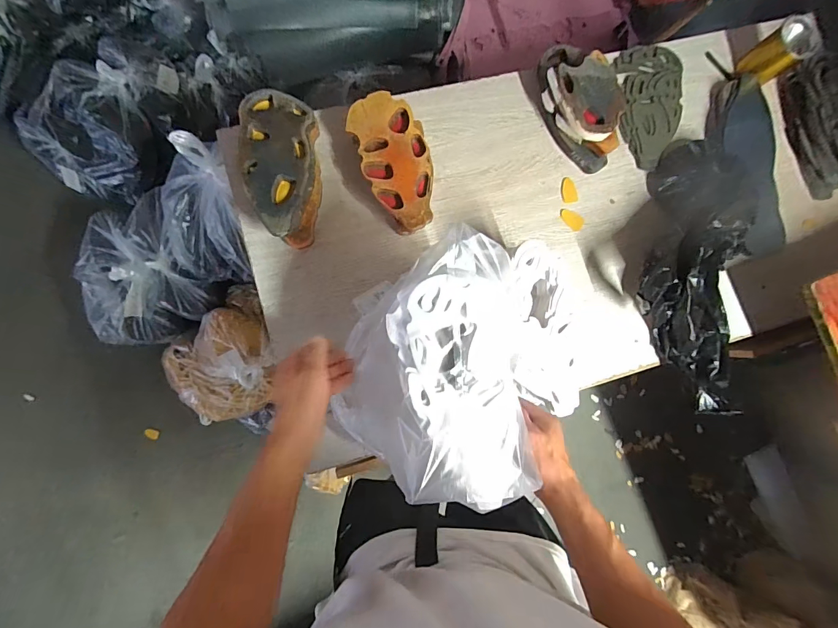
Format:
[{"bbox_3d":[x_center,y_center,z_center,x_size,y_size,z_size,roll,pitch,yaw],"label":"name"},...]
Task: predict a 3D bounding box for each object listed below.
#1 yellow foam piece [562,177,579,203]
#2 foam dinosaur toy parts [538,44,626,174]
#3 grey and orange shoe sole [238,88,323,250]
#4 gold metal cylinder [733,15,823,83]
[{"bbox_3d":[0.274,-0.225,0.713,0.029,0.006,0.045,-5,87,-6],"label":"yellow foam piece"},{"bbox_3d":[0.282,-0.370,0.689,0.125,0.082,0.231,-16,88,-7],"label":"foam dinosaur toy parts"},{"bbox_3d":[-0.215,-0.222,0.613,0.111,0.062,0.218,1,86,-6],"label":"grey and orange shoe sole"},{"bbox_3d":[0.667,-0.485,0.731,0.073,0.082,0.077,-43,91,-7],"label":"gold metal cylinder"}]

